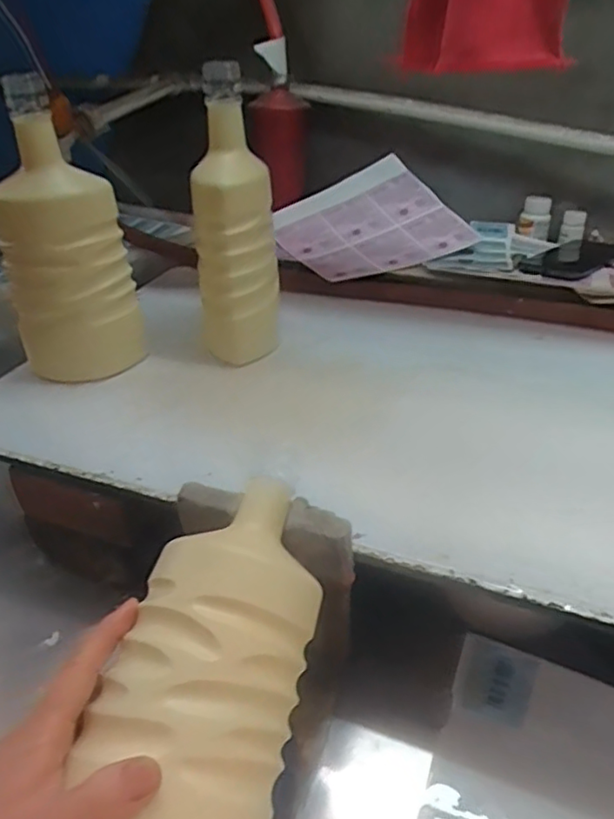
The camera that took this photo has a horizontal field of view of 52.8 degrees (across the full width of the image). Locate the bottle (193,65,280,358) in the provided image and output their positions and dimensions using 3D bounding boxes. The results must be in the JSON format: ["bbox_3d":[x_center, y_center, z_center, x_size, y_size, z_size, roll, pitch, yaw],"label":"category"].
[{"bbox_3d":[-0.070,-0.160,0.554,0.074,0.237,0.065,-6,39,-5],"label":"bottle"}]

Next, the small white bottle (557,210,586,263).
[{"bbox_3d":[0.354,-0.232,0.826,0.028,0.067,0.020,10,7,14],"label":"small white bottle"}]

